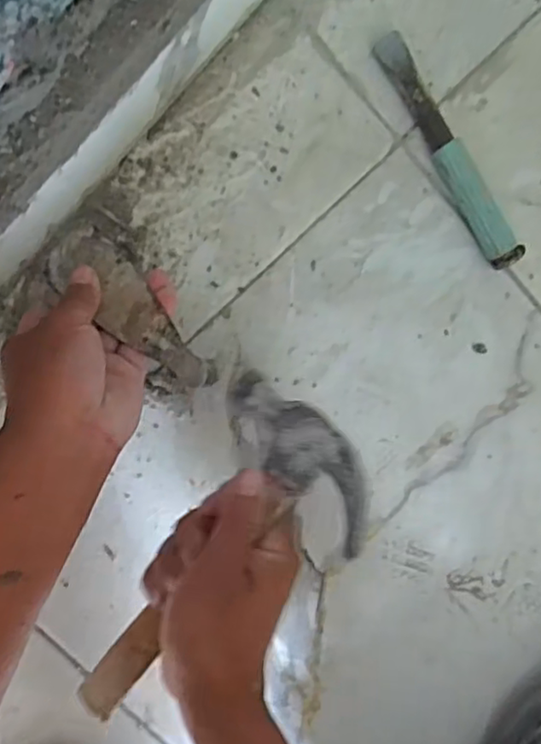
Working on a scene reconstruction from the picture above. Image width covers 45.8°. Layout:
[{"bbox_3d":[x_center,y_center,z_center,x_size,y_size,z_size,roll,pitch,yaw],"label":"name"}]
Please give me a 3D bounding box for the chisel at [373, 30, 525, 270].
[{"bbox_3d":[0.113,-0.140,0.408,0.020,0.018,0.160,-31,99,0],"label":"chisel"}]

